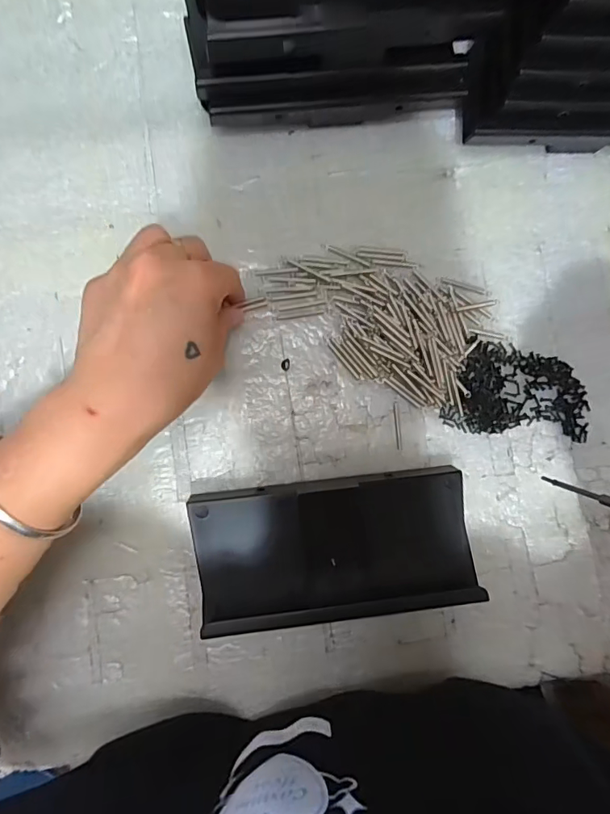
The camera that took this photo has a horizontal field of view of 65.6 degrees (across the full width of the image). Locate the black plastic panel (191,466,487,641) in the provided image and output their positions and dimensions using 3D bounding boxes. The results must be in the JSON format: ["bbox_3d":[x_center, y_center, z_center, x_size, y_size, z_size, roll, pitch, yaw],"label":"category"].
[{"bbox_3d":[0.019,0.087,0.291,0.164,0.022,0.082,-6,84,-4],"label":"black plastic panel"}]

